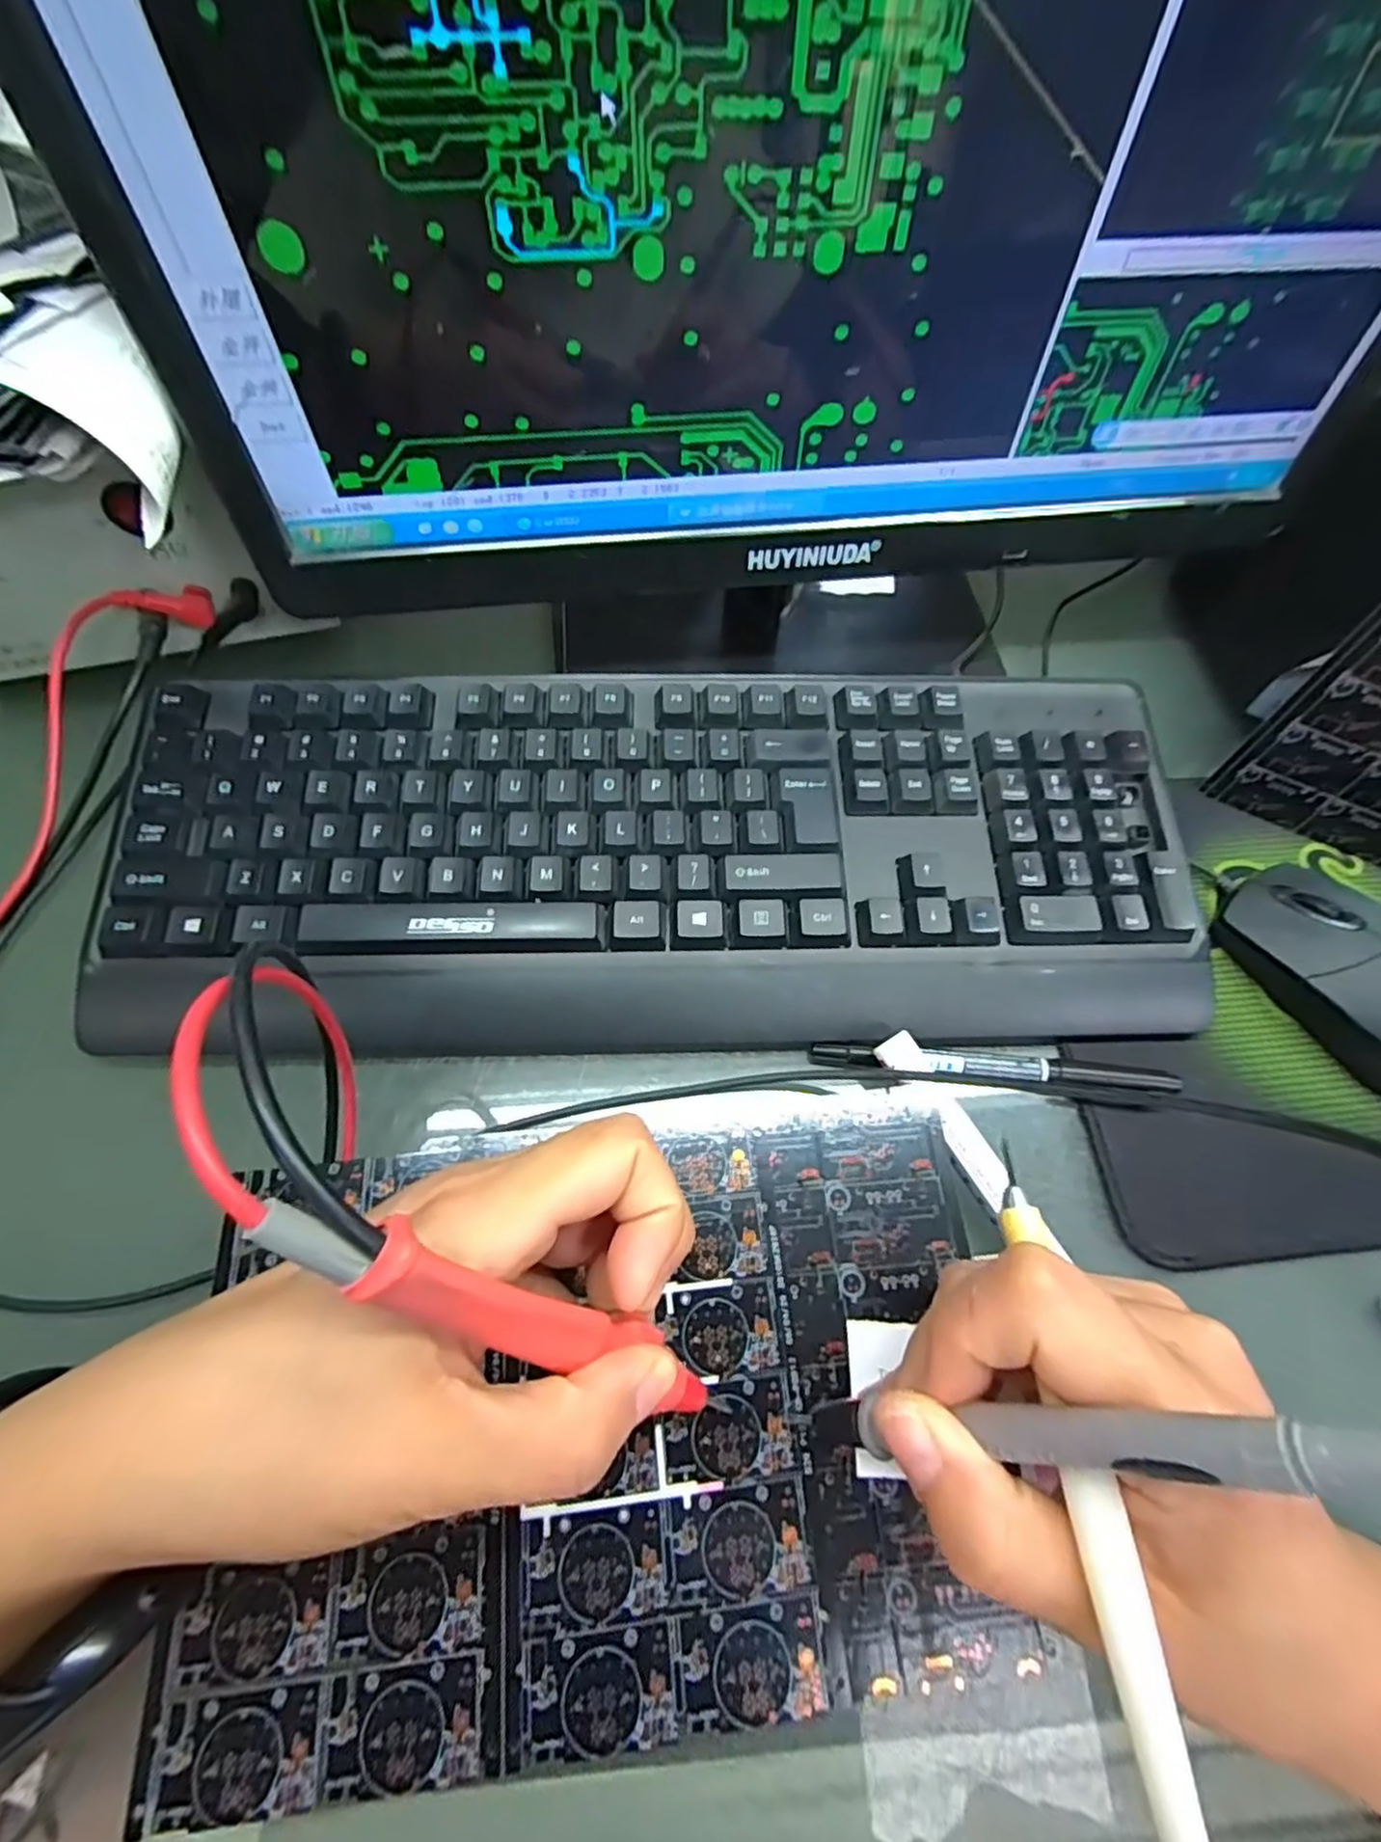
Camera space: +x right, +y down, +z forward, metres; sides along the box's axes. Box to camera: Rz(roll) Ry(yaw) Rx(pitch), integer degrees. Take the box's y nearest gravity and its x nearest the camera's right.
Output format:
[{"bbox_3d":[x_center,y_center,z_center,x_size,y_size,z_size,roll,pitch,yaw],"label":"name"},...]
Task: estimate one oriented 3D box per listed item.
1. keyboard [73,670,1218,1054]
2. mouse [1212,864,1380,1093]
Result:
[{"bbox_3d":[-0.008,-0.031,0.284,0.420,0.030,0.155,-1,65,-3],"label":"keyboard"},{"bbox_3d":[0.267,0.028,0.277,0.052,0.035,0.111,-25,69,-14],"label":"mouse"}]

